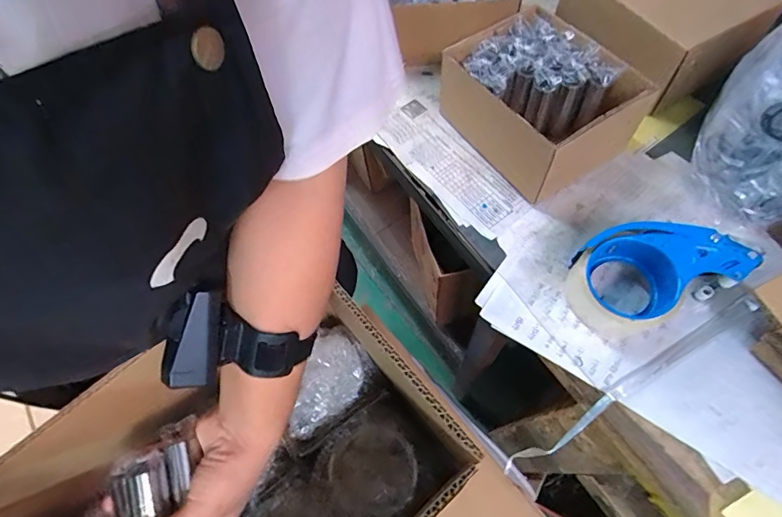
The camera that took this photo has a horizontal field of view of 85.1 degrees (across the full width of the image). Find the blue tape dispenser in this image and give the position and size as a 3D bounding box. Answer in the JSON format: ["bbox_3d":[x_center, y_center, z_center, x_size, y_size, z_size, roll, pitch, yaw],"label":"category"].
[{"bbox_3d":[0.249,0.013,0.415,0.143,0.064,0.092,-24,67,-4],"label":"blue tape dispenser"}]

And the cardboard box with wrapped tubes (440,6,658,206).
[{"bbox_3d":[0.169,-0.182,0.502,0.156,0.100,0.189,-33,68,-7],"label":"cardboard box with wrapped tubes"}]

